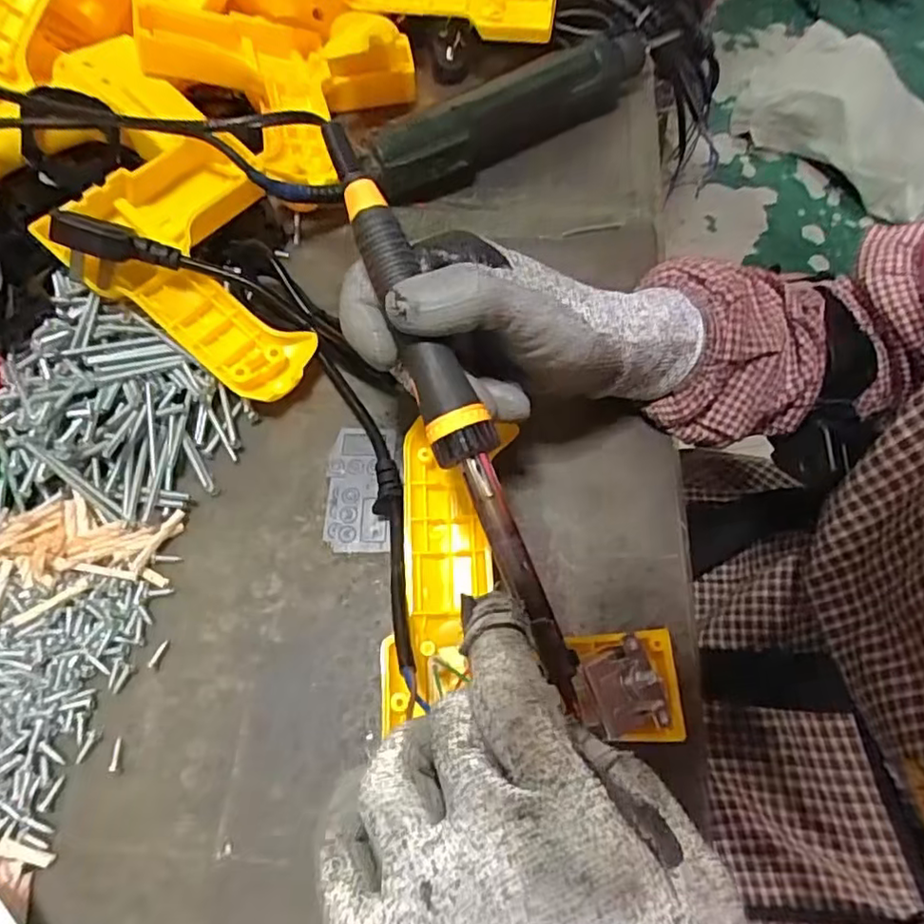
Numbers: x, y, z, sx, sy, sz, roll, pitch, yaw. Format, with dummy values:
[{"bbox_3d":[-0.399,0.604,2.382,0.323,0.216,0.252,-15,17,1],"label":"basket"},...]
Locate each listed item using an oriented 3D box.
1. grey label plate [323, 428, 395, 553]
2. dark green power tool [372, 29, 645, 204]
[{"bbox_3d":[-0.052,0.013,0.320,0.033,0.004,0.069,-1,63,-1],"label":"grey label plate"},{"bbox_3d":[0.039,-0.237,0.420,0.222,0.037,0.037,-31,67,-15],"label":"dark green power tool"}]

